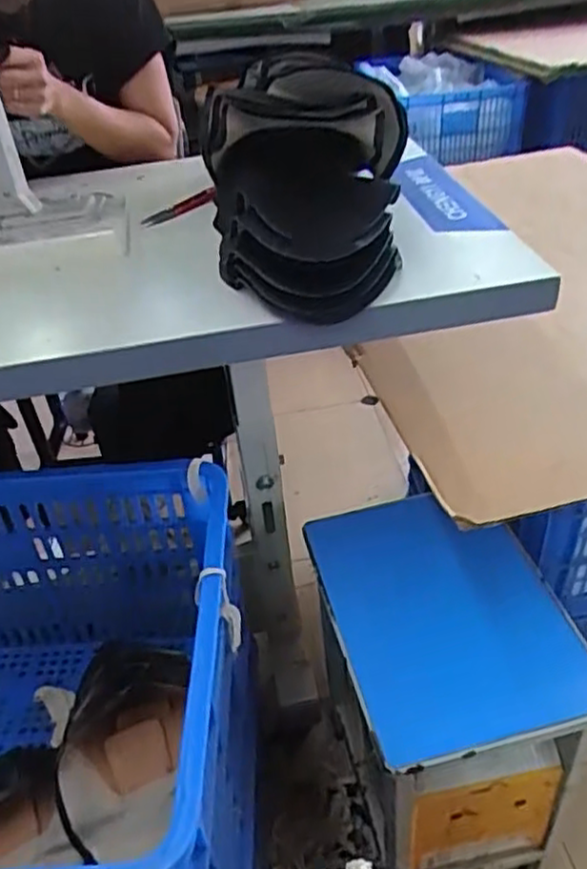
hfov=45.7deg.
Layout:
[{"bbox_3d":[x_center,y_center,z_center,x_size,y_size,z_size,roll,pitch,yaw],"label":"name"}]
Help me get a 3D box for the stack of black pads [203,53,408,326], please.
[{"bbox_3d":[0.012,-0.247,0.701,0.189,0.164,0.284,-2,38,5],"label":"stack of black pads"}]

